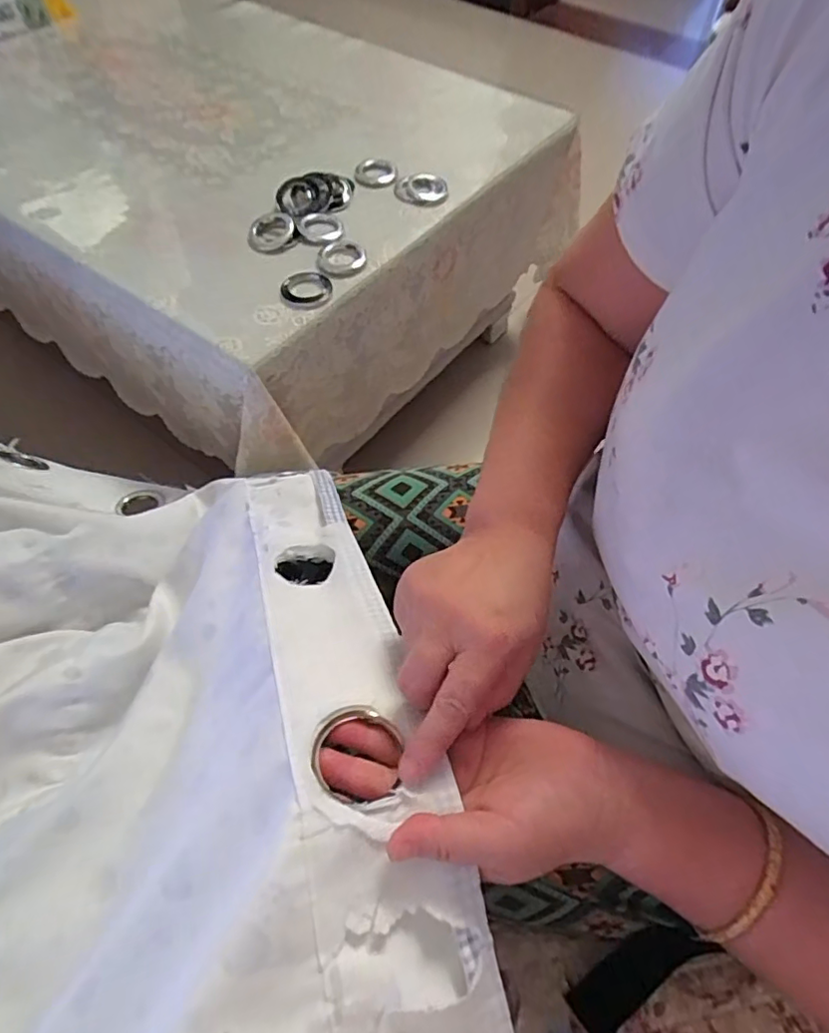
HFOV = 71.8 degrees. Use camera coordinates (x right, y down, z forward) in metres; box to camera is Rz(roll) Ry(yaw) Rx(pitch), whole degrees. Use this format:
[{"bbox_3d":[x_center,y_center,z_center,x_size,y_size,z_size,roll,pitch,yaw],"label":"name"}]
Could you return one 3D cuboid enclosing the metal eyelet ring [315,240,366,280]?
[{"bbox_3d":[-0.097,-0.339,0.750,0.065,0.006,0.077,-11,59,-9],"label":"metal eyelet ring"}]

